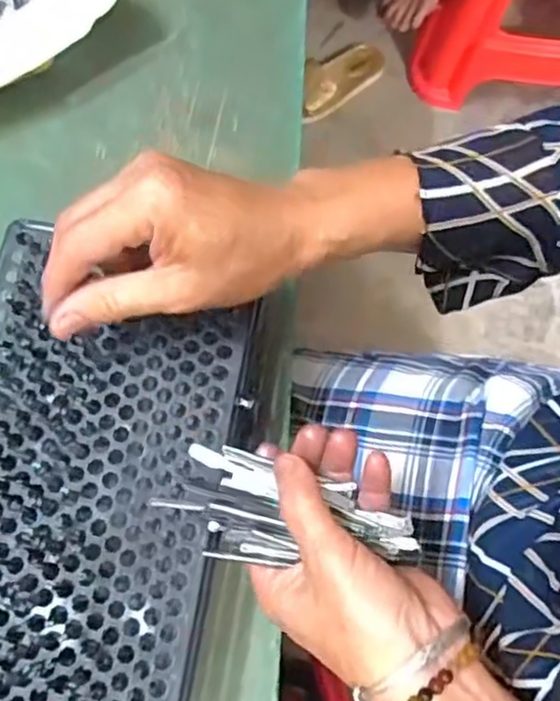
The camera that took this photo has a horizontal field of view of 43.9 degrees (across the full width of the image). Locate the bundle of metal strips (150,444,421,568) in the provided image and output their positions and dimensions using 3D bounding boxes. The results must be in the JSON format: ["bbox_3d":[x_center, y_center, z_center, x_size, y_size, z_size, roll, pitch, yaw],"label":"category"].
[{"bbox_3d":[0.004,0.080,0.334,0.121,0.017,0.050,14,72,1],"label":"bundle of metal strips"}]

